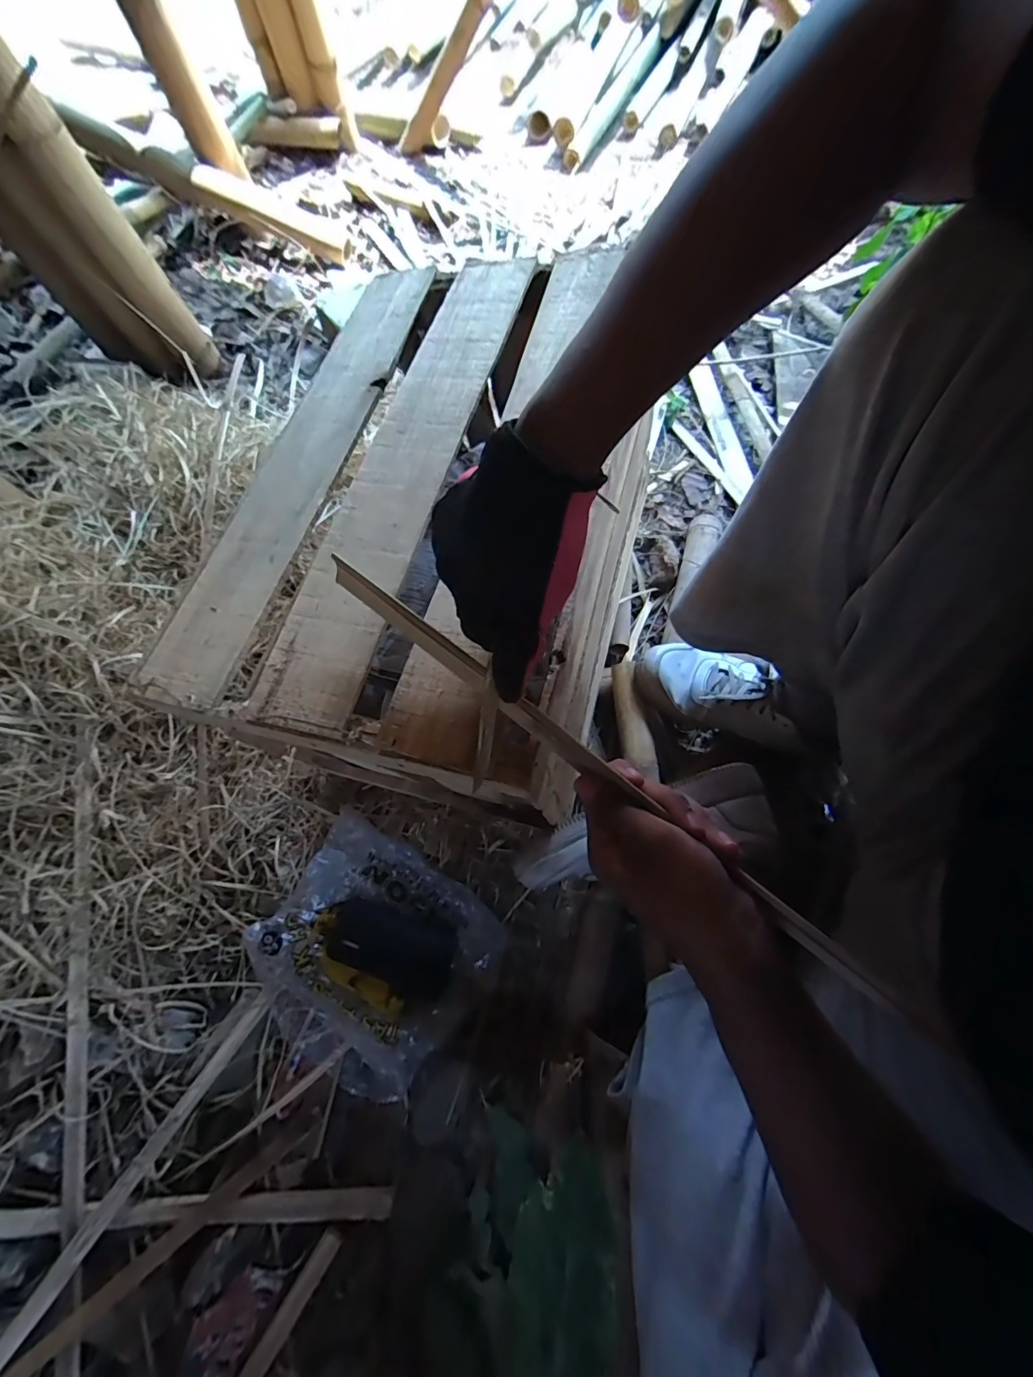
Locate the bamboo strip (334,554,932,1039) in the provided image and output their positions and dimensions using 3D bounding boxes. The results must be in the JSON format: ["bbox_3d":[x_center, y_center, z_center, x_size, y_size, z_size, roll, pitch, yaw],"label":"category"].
[{"bbox_3d":[0.045,0.047,0.303,0.451,0.030,0.011,37,74,12],"label":"bamboo strip"}]

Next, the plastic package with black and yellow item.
[{"bbox_3d":[-0.188,0.347,0.612,0.280,0.063,0.263,31,74,16],"label":"plastic package with black and yellow item"}]

